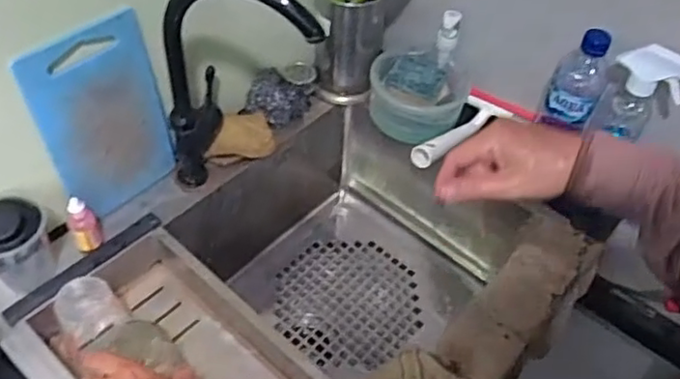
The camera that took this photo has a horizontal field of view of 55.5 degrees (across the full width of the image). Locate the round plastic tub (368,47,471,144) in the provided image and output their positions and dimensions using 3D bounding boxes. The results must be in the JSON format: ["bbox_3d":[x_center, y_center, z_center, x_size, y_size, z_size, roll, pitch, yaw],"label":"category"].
[{"bbox_3d":[0.115,-0.145,0.943,0.139,0.080,0.142,2,47,-2],"label":"round plastic tub"}]

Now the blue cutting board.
[{"bbox_3d":[-0.269,-0.082,0.751,0.018,0.242,0.148,33,57,26],"label":"blue cutting board"}]

